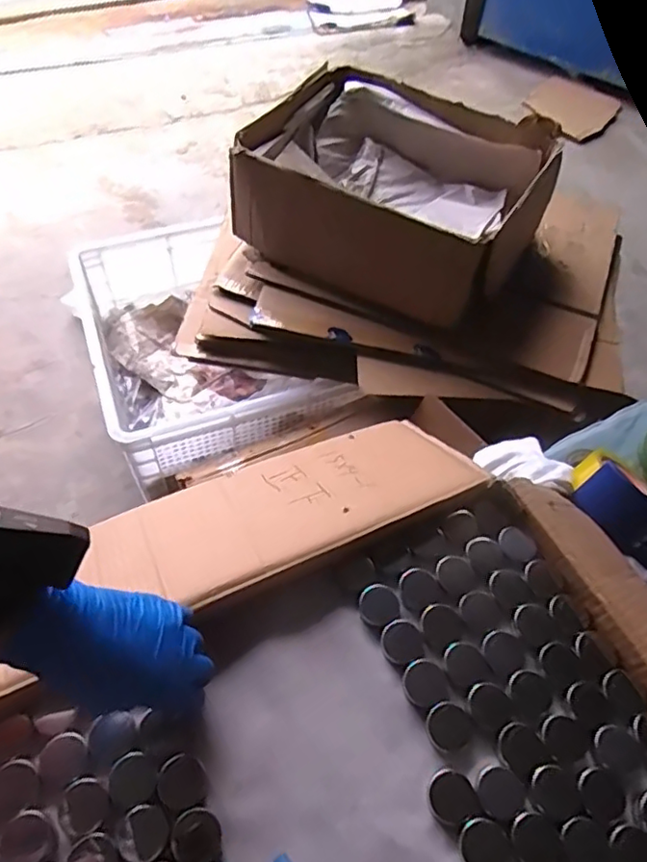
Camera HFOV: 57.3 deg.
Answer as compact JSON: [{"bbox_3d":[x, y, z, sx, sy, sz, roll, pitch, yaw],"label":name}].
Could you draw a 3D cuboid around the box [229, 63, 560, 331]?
[{"bbox_3d":[0.145,-0.468,1.163,0.511,0.212,0.402,25,59,12],"label":"box"}]

